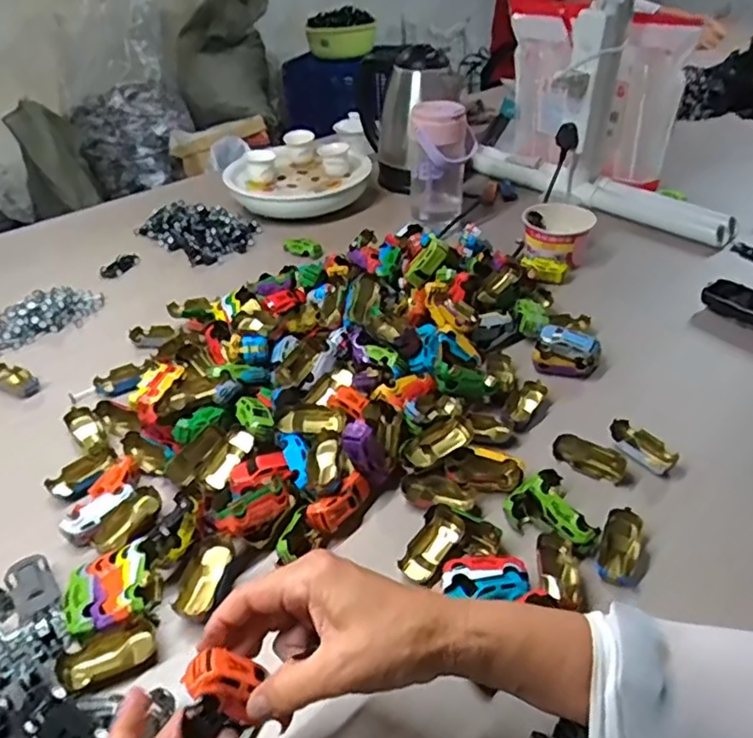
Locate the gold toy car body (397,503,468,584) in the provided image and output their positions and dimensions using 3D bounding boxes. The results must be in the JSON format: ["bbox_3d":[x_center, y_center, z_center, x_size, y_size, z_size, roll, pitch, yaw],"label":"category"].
[{"bbox_3d":[0.044,0.139,0.494,0.032,0.019,0.062,23,45,28],"label":"gold toy car body"}]

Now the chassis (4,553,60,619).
[{"bbox_3d":[-0.268,0.166,0.477,0.031,0.011,0.045,-29,45,-30],"label":"chassis"}]

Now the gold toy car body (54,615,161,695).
[{"bbox_3d":[-0.187,0.203,0.433,0.065,0.019,0.032,-21,42,-22],"label":"gold toy car body"}]

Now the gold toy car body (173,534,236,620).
[{"bbox_3d":[-0.132,0.161,0.475,0.032,0.017,0.061,6,39,11],"label":"gold toy car body"}]

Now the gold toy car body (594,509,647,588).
[{"bbox_3d":[0.195,0.143,0.485,0.035,0.020,0.067,14,41,20],"label":"gold toy car body"}]

